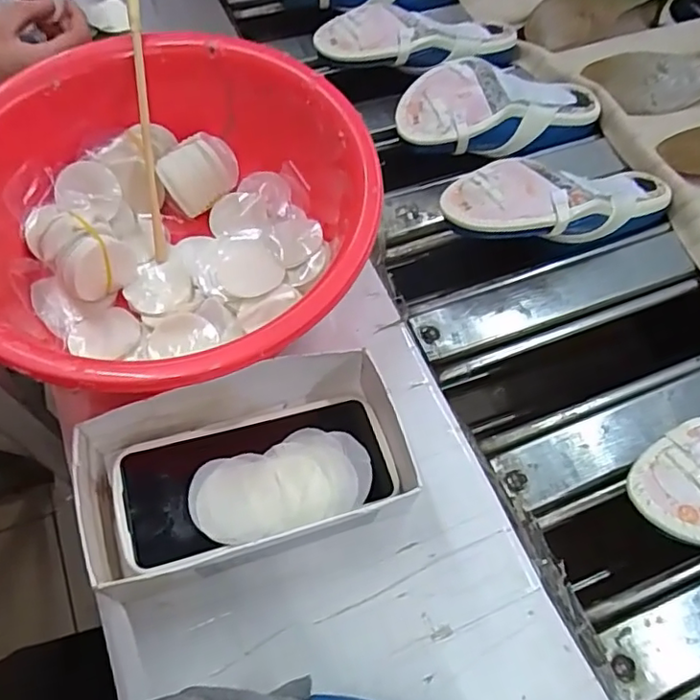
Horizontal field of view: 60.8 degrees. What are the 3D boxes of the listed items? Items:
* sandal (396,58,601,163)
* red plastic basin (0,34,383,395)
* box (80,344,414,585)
[{"bbox_3d":[0.152,-0.240,0.589,0.229,0.052,0.089,-12,62,-24],"label":"sandal"},{"bbox_3d":[-0.124,-0.088,0.417,0.269,0.092,0.274,1,62,-2],"label":"red plastic basin"},{"bbox_3d":[-0.061,0.072,0.373,0.194,0.053,0.106,-14,64,-10],"label":"box"}]

